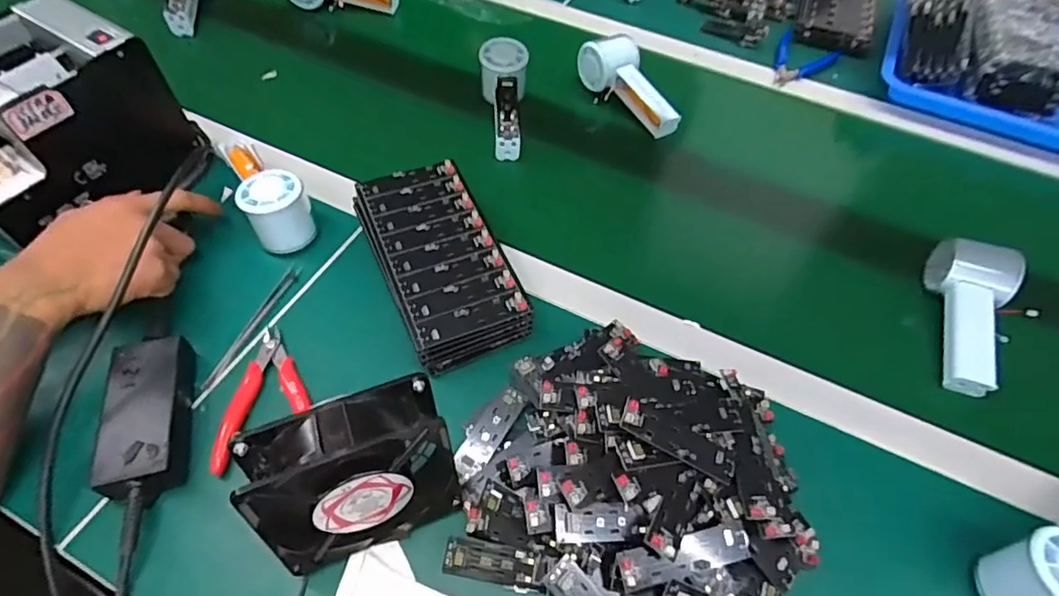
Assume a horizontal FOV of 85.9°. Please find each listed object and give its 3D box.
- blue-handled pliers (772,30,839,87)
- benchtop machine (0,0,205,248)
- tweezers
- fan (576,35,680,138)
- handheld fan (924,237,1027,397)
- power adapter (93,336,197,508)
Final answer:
[{"bbox_3d":[0.360,-0.318,0.765,0.076,0.015,0.109,34,60,19],"label":"blue-handled pliers"},{"bbox_3d":[-0.428,-0.161,0.501,0.129,0.107,0.176,30,59,17],"label":"benchtop machine"},{"bbox_3d":[-0.237,0.021,0.491,0.016,0.006,0.132,15,56,7],"label":"tweezers"},{"bbox_3d":[0.127,-0.259,0.685,0.061,0.048,0.140,-31,62,-22],"label":"fan"},{"bbox_3d":[0.398,0.019,0.511,0.050,0.051,0.143,14,69,7],"label":"handheld fan"},{"bbox_3d":[-0.283,0.087,0.423,0.049,0.035,0.129,-11,56,-11],"label":"power adapter"}]

